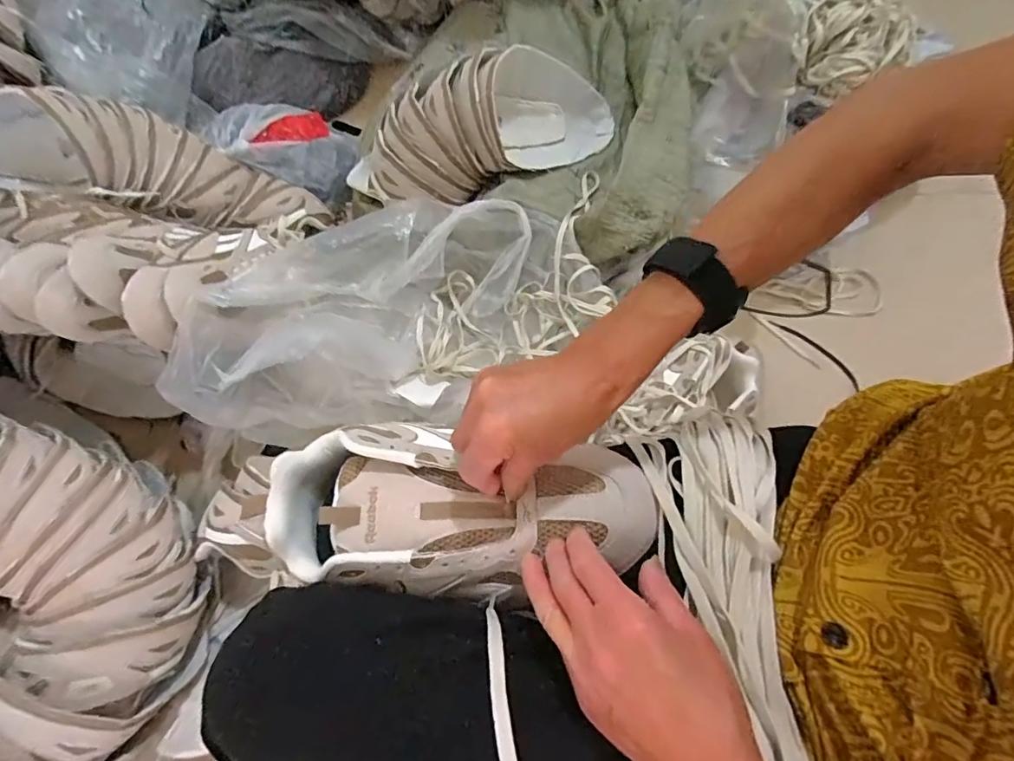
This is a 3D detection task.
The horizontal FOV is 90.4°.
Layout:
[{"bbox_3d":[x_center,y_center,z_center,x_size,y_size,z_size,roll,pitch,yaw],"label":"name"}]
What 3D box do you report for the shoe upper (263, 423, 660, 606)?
[{"bbox_3d":[-0.033,0.082,0.336,0.252,0.067,0.104,1,70,4],"label":"shoe upper"}]

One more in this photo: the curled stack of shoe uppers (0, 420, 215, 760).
[{"bbox_3d":[-0.545,0.213,0.522,0.416,0.152,0.320,10,70,7],"label":"curled stack of shoe uppers"}]

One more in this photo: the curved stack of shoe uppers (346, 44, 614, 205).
[{"bbox_3d":[-0.029,-0.374,0.757,0.388,0.142,0.137,-27,71,-7],"label":"curved stack of shoe uppers"}]

